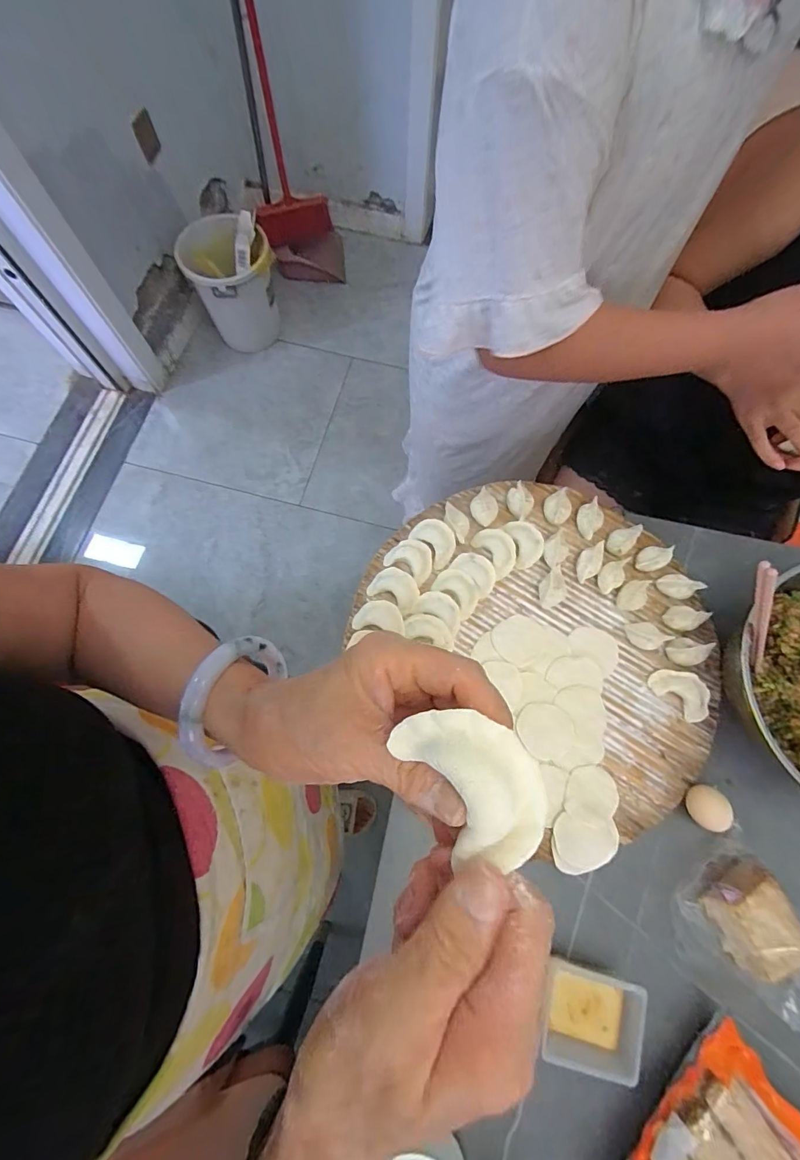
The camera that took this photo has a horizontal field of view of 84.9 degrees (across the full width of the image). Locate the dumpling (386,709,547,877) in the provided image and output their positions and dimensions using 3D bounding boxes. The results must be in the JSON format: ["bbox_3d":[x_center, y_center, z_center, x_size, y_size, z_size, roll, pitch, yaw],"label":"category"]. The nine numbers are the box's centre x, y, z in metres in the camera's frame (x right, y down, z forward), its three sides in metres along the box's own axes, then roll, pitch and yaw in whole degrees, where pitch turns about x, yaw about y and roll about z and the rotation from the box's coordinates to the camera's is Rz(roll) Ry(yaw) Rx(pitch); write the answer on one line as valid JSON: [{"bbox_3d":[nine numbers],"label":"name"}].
[{"bbox_3d":[0.028,0.075,0.159,0.043,0.018,0.058,-22,76,-8],"label":"dumpling"}]

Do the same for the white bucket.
[{"bbox_3d":[-0.514,-0.921,1.381,0.247,0.319,0.257,0,74,-2],"label":"white bucket"}]

